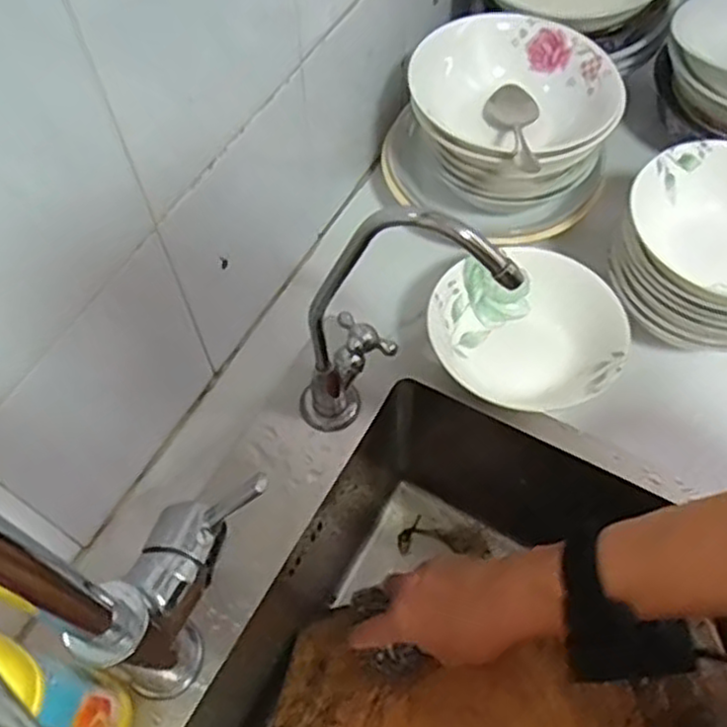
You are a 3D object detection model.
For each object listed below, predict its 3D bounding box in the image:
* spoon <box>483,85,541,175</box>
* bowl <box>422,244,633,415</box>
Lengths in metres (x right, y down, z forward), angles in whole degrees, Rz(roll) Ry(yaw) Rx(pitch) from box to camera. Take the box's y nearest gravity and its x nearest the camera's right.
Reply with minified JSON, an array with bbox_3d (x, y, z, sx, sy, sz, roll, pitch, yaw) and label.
[{"bbox_3d":[0.113,-0.174,0.539,0.040,0.018,0.138,2,39,2],"label":"spoon"},{"bbox_3d":[0.117,-0.023,0.533,0.138,0.049,0.124,13,61,8],"label":"bowl"}]

